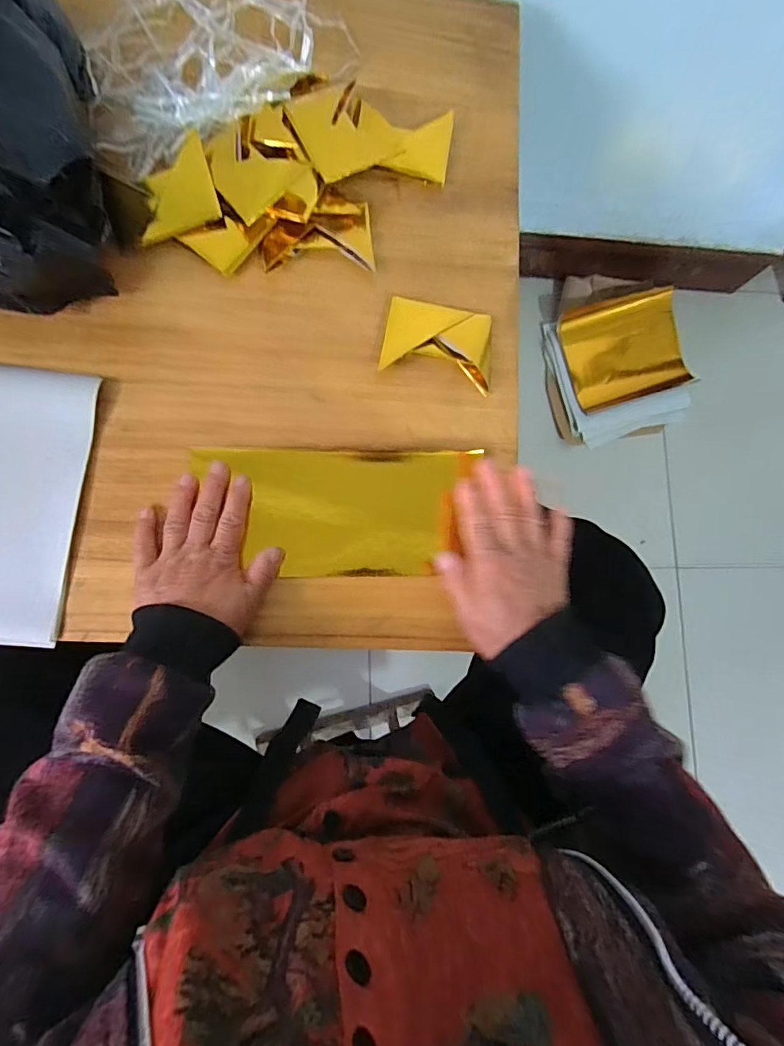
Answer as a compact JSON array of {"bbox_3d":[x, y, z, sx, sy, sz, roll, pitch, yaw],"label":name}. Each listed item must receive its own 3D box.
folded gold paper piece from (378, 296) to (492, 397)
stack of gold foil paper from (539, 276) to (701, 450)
[{"bbox_3d":[0.044,-0.164,0.433,0.099,0.010,0.073,11,81,-5],"label":"folded gold paper piece"},{"bbox_3d":[0.435,-0.328,0.939,0.266,0.060,0.330,-9,84,-7],"label":"stack of gold foil paper"}]

